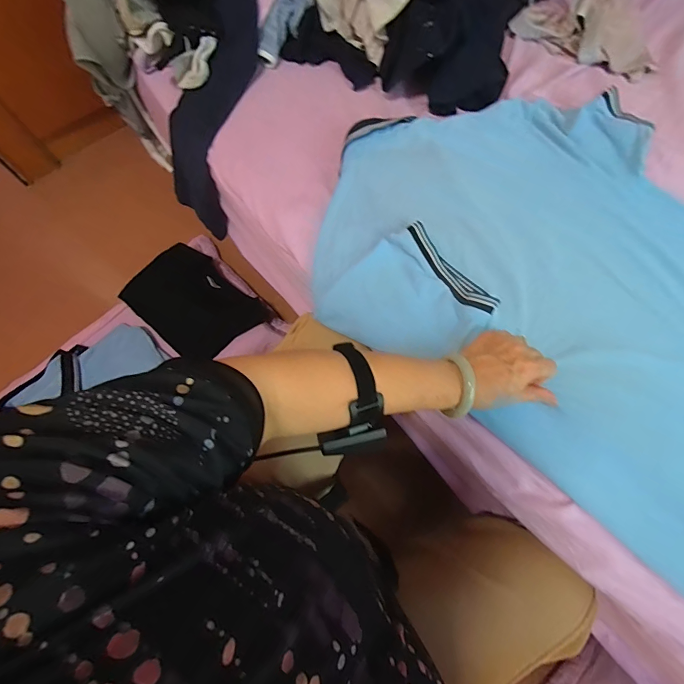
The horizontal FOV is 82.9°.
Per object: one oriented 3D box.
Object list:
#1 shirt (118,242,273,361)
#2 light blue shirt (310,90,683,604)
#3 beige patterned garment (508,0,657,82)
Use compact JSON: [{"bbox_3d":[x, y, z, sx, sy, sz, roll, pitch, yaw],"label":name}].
[{"bbox_3d":[-0.346,-0.090,0.900,0.290,0.059,0.201,34,74,12],"label":"shirt"},{"bbox_3d":[0.342,-0.034,0.464,0.766,0.045,0.462,39,75,13],"label":"light blue shirt"},{"bbox_3d":[0.393,-0.505,0.611,0.220,0.069,0.105,25,72,9],"label":"beige patterned garment"}]

